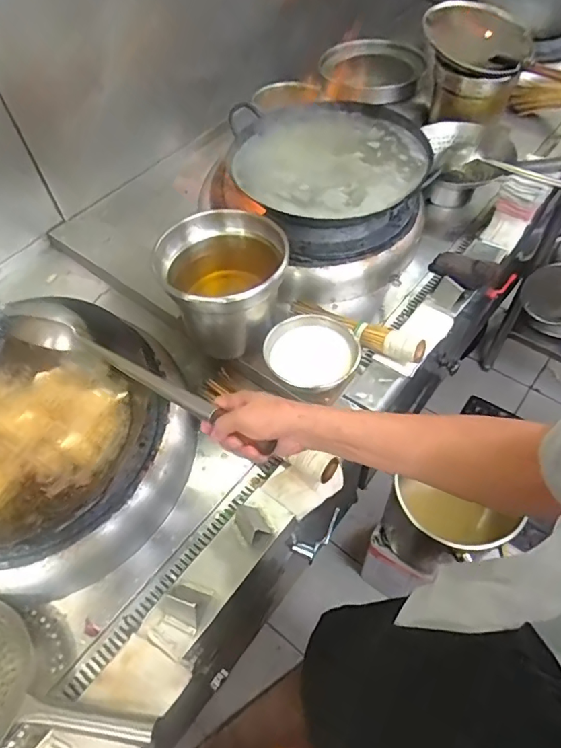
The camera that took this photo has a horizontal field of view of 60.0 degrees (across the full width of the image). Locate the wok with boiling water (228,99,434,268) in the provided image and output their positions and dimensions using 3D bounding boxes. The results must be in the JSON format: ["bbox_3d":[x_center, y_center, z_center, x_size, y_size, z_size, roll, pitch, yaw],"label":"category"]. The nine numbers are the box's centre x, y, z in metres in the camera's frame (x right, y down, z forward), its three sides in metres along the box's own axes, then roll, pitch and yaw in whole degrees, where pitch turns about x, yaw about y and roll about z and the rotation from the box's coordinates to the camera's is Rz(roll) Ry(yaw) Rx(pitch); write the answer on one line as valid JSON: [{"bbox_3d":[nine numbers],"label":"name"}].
[{"bbox_3d":[0.112,-0.465,1.136,0.417,0.146,0.434,-2,55,3],"label":"wok with boiling water"}]

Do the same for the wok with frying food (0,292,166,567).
[{"bbox_3d":[-0.418,0.087,0.796,0.404,0.162,0.403,-1,55,4],"label":"wok with frying food"}]

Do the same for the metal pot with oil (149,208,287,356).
[{"bbox_3d":[-0.095,-0.172,0.910,0.230,0.188,0.192,-23,56,-11],"label":"metal pot with oil"}]

